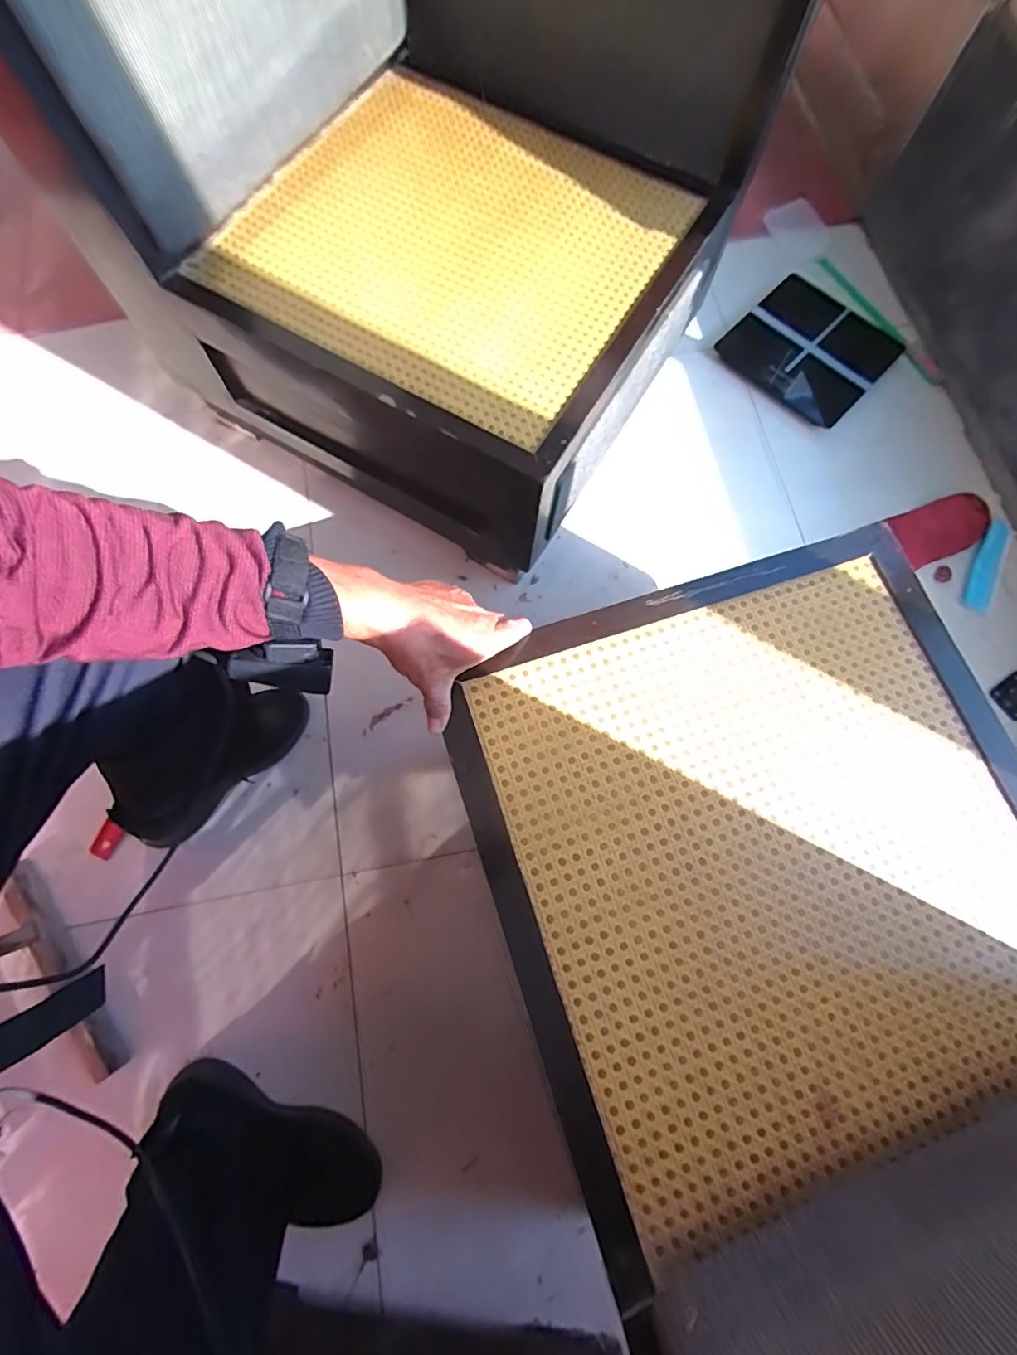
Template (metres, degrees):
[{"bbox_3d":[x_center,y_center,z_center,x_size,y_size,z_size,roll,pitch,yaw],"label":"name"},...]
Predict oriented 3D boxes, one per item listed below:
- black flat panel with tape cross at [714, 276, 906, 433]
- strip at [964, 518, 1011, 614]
[{"bbox_3d":[0.547,-0.594,0.967,0.248,0.017,0.241,43,82,5],"label":"black flat panel with tape cross"},{"bbox_3d":[0.779,-0.185,0.862,0.044,0.009,0.174,27,76,5],"label":"strip"}]

